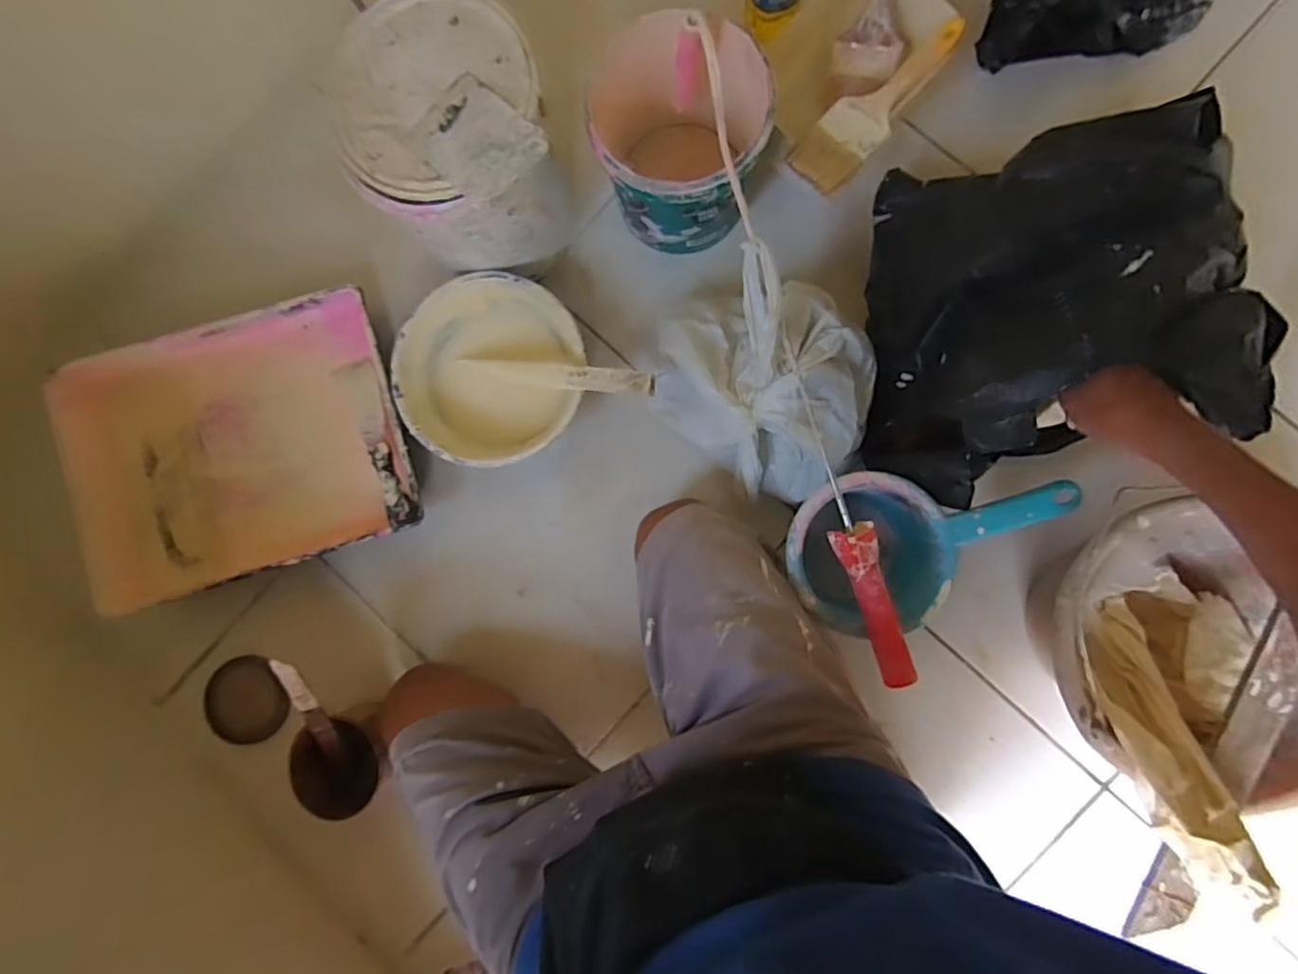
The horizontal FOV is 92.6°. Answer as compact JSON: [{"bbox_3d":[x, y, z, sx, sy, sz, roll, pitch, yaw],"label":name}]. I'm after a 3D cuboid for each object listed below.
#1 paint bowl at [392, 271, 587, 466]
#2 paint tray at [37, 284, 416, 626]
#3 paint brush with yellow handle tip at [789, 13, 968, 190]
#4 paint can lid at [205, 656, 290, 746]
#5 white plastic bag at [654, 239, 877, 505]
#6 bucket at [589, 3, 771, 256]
[{"bbox_3d":[-0.167,-0.123,0.674,0.197,0.070,0.194,0,87,5],"label":"paint bowl"},{"bbox_3d":[-0.452,-0.043,0.705,0.368,0.082,0.282,-18,86,4],"label":"paint tray"},{"bbox_3d":[0.218,-0.370,0.594,0.059,0.029,0.201,40,91,6],"label":"paint brush with yellow handle tip"},{"bbox_3d":[-0.457,0.242,0.699,0.077,0.017,0.094,-34,85,2],"label":"paint can lid"},{"bbox_3d":[0.113,-0.106,0.592,0.217,0.138,0.188,42,91,6],"label":"white plastic bag"},{"bbox_3d":[0.032,-0.341,0.627,0.156,0.166,0.170,0,87,5],"label":"bucket"}]

